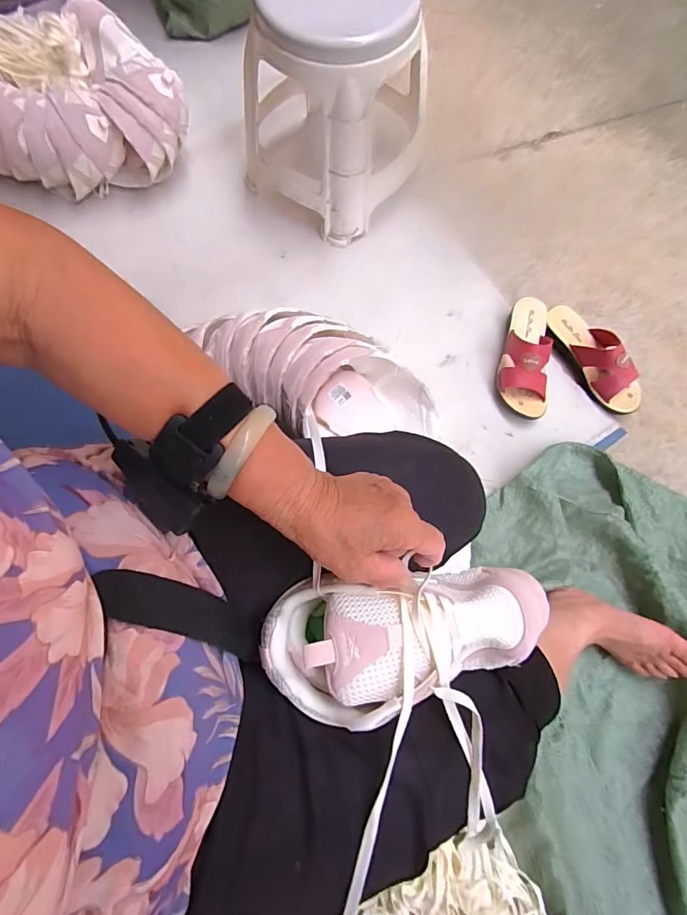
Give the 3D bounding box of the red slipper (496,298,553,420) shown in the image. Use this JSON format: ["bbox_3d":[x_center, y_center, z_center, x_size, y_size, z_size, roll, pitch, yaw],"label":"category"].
[{"bbox_3d":[0.324,-0.186,0.779,0.081,0.078,0.223,9,74,1],"label":"red slipper"}]

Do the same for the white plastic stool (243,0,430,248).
[{"bbox_3d":[-0.019,-0.626,0.788,0.304,0.317,0.250,34,76,8],"label":"white plastic stool"}]

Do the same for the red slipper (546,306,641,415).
[{"bbox_3d":[0.454,-0.183,0.792,0.080,0.075,0.228,-33,77,-10],"label":"red slipper"}]

